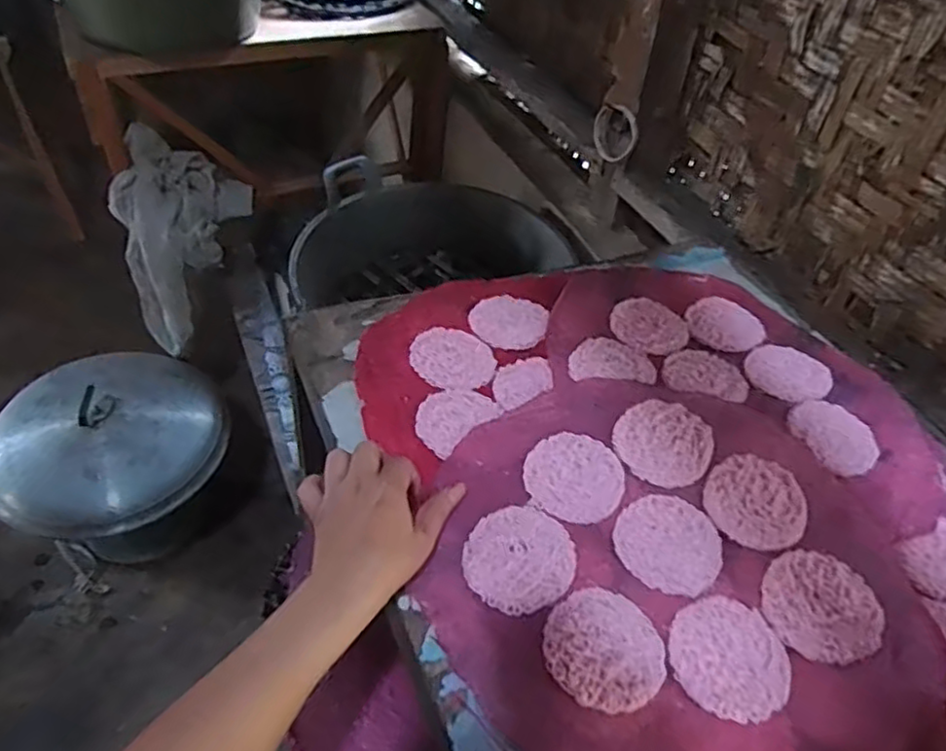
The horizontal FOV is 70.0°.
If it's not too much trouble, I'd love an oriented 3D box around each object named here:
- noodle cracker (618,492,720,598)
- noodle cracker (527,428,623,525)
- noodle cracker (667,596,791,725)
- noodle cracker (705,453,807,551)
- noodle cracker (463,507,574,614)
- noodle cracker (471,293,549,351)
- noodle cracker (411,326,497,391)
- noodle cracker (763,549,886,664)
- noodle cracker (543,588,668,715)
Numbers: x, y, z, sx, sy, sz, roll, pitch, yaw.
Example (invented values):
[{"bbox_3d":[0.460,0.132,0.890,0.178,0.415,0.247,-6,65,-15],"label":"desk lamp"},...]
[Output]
[{"bbox_3d":[0.148,0.126,0.508,0.073,0.009,0.077,4,45,-4],"label":"noodle cracker"},{"bbox_3d":[0.081,0.080,0.541,0.076,0.008,0.078,22,47,15],"label":"noodle cracker"},{"bbox_3d":[0.170,0.187,0.450,0.076,0.005,0.076,4,45,-4],"label":"noodle cracker"},{"bbox_3d":[0.224,0.098,0.531,0.080,0.013,0.074,-22,52,-27],"label":"noodle cracker"},{"bbox_3d":[0.035,0.131,0.491,0.076,0.008,0.081,4,45,-4],"label":"noodle cracker"},{"bbox_3d":[0.037,-0.057,0.682,0.076,0.005,0.084,11,45,4],"label":"noodle cracker"},{"bbox_3d":[-0.020,-0.018,0.636,0.073,0.004,0.082,-30,56,-32],"label":"noodle cracker"},{"bbox_3d":[0.247,0.162,0.478,0.080,0.011,0.078,4,45,-4],"label":"noodle cracker"},{"bbox_3d":[0.087,0.180,0.448,0.077,0.011,0.078,4,45,-4],"label":"noodle cracker"}]

